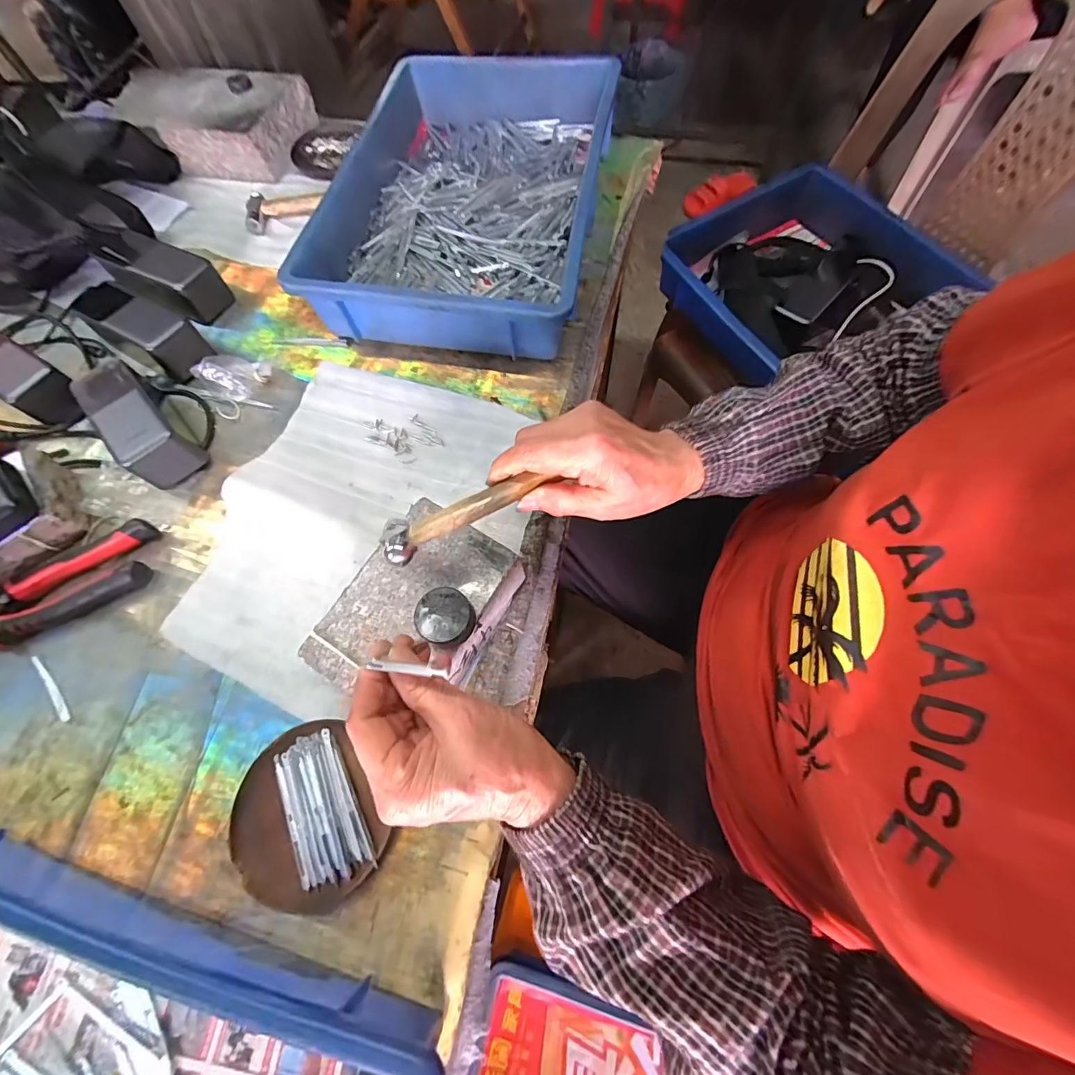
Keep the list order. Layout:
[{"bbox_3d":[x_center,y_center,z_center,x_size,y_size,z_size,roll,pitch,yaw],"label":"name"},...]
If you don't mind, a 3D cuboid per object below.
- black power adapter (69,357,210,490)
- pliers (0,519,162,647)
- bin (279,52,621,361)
[{"bbox_3d":[-0.390,-0.112,0.447,0.132,0.051,0.060,41,75,17],"label":"black power adapter"},{"bbox_3d":[-0.441,0.056,0.398,0.208,0.022,0.058,-28,69,-9],"label":"pliers"},{"bbox_3d":[-0.080,-0.412,0.540,0.289,0.085,0.449,7,68,6],"label":"bin"}]

